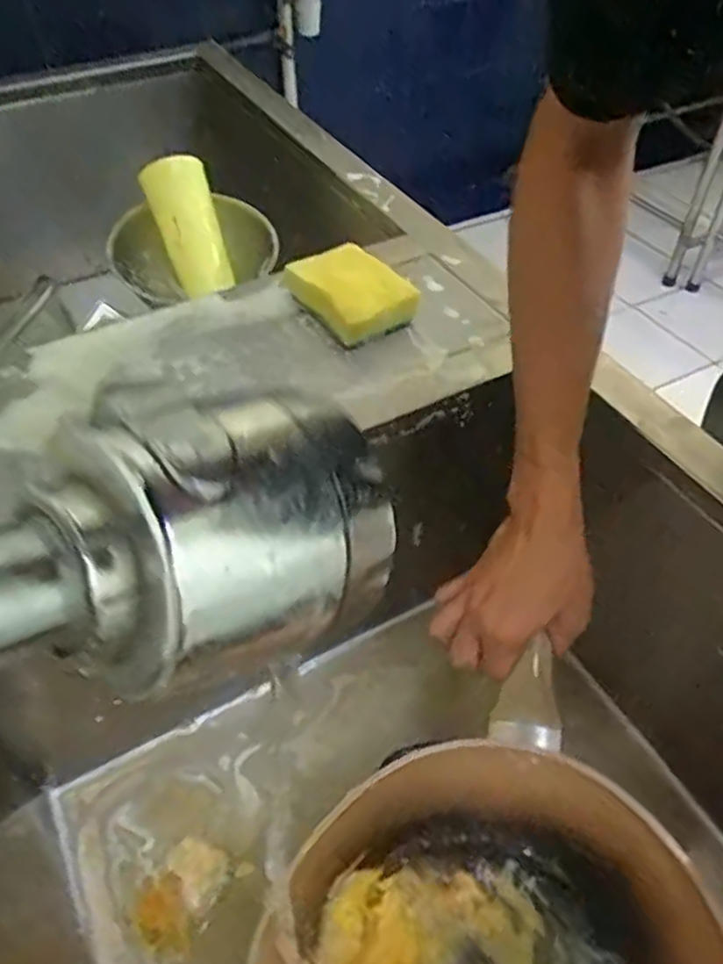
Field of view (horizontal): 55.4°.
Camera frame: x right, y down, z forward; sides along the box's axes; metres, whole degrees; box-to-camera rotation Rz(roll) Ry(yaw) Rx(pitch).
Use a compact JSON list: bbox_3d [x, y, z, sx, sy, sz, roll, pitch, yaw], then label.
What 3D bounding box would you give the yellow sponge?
[{"bbox_3d":[-0.013,-0.164,0.591,0.076,0.032,0.106,-29,54,-23],"label":"yellow sponge"}]

